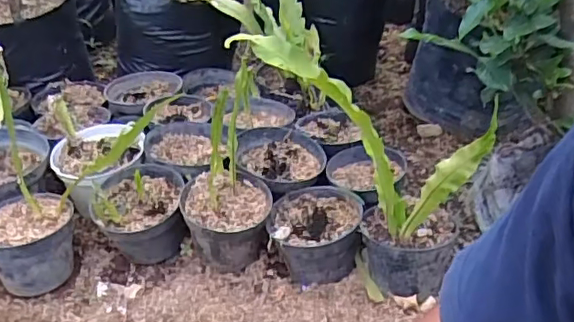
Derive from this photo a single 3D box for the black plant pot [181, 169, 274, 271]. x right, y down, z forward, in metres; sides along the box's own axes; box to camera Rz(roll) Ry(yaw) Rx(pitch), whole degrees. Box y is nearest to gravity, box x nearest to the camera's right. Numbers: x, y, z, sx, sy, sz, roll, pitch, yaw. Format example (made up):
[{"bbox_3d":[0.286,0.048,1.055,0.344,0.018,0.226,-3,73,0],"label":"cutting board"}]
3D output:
[{"bbox_3d":[-0.084,0.088,0.809,0.120,0.089,0.120,1,34,0],"label":"black plant pot"}]

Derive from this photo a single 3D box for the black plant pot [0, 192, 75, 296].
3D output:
[{"bbox_3d":[-0.365,0.113,0.802,0.123,0.086,0.125,1,34,0],"label":"black plant pot"}]

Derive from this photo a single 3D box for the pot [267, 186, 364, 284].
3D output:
[{"bbox_3d":[0.040,0.099,0.803,0.124,0.078,0.134,1,34,0],"label":"pot"}]

